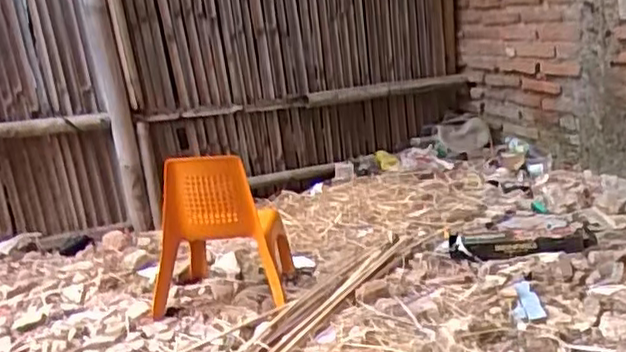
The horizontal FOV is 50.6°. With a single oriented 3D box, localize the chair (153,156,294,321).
[{"bbox_3d":[-0.262,0.108,1.823,0.334,0.392,0.336,-4,16,6],"label":"chair"}]

